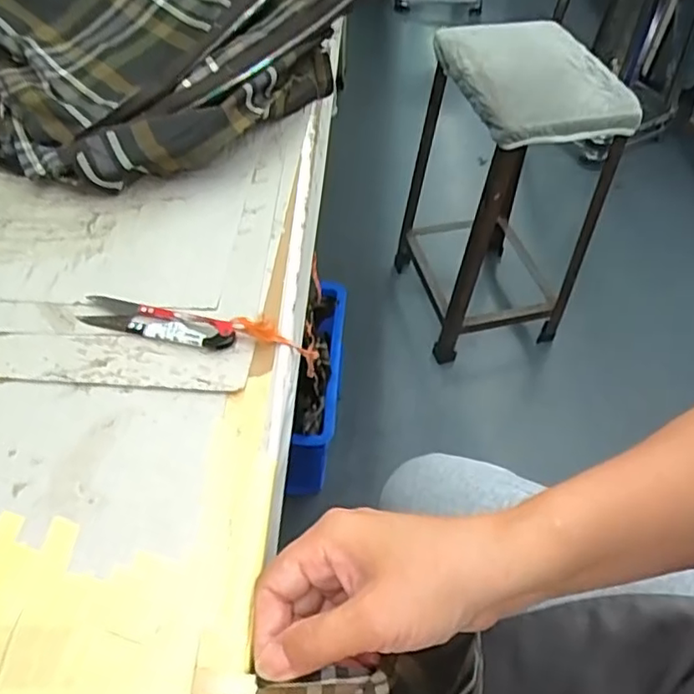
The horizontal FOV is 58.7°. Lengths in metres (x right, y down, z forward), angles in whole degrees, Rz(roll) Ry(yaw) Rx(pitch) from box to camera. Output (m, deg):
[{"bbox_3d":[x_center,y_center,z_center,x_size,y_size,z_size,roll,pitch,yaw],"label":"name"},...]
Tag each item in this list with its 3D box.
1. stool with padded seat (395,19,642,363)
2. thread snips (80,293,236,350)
[{"bbox_3d":[0.311,-0.293,1.240,0.307,0.582,0.335,-9,50,-10],"label":"stool with padded seat"},{"bbox_3d":[-0.121,-0.016,0.393,0.103,0.010,0.023,12,51,10],"label":"thread snips"}]

